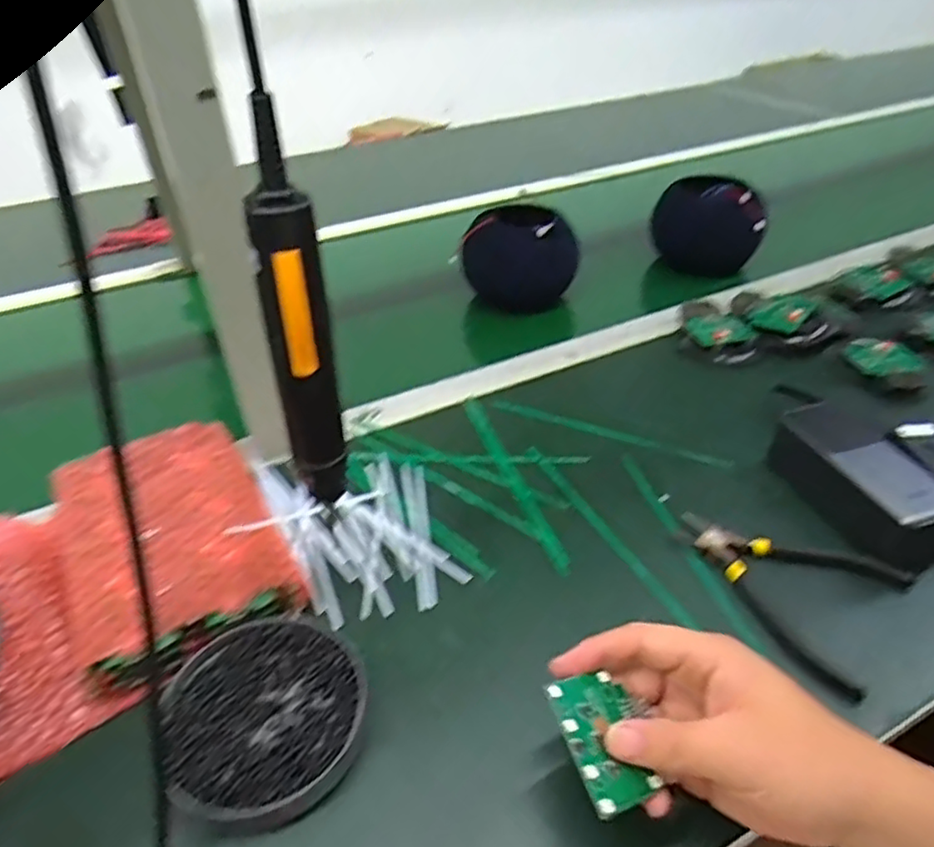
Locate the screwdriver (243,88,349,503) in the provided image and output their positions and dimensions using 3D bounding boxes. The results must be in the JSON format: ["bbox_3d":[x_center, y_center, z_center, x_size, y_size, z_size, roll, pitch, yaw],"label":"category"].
[{"bbox_3d":[-0.082,-0.039,0.329,0.034,0.211,0.033,-13,40,-14],"label":"screwdriver"}]

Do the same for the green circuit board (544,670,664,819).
[{"bbox_3d":[0.068,0.150,0.318,0.051,0.006,0.059,2,47,-40],"label":"green circuit board"}]

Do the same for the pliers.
[{"bbox_3d":[0.211,0.104,0.452,0.142,0.009,0.113,28,47,32],"label":"pliers"}]

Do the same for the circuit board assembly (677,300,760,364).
[{"bbox_3d":[0.262,-0.104,0.699,0.054,0.012,0.104,-8,39,-8],"label":"circuit board assembly"}]

